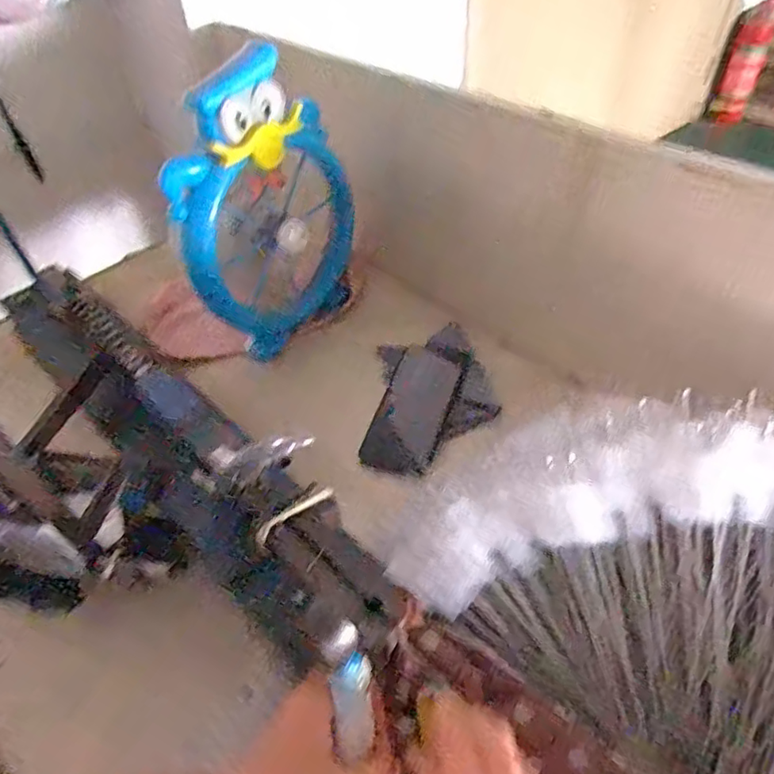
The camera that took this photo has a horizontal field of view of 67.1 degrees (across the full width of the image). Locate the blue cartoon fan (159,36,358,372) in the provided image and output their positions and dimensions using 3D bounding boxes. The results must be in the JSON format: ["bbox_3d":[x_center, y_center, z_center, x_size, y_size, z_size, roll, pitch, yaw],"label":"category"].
[{"bbox_3d":[-0.125,-0.187,0.651,0.062,0.296,0.217,28,55,26],"label":"blue cartoon fan"}]

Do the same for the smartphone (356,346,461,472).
[{"bbox_3d":[0.030,0.020,0.630,0.076,0.005,0.159,9,55,23],"label":"smartphone"}]

